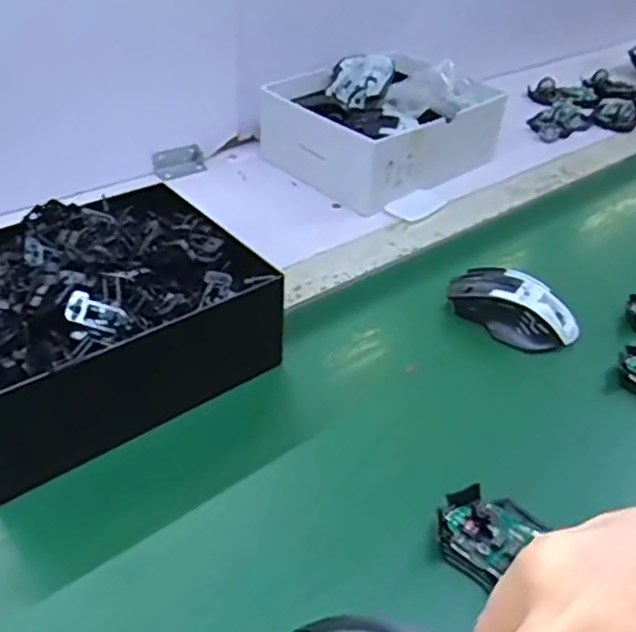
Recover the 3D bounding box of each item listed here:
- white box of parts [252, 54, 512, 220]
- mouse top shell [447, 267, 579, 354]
[{"bbox_3d":[0.079,-0.241,0.832,0.219,0.102,0.245,34,46,29],"label":"white box of parts"},{"bbox_3d":[0.170,-0.009,0.596,0.114,0.042,0.056,34,46,28],"label":"mouse top shell"}]

